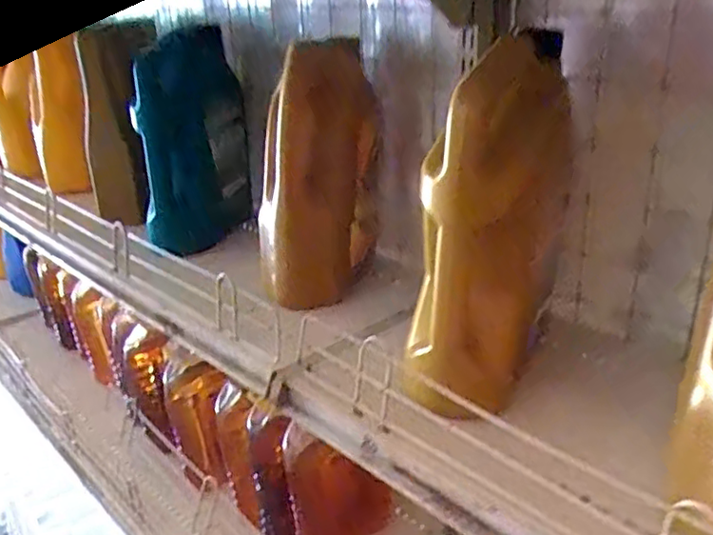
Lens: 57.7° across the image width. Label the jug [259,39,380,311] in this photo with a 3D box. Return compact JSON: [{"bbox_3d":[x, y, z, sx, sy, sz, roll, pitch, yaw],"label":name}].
[{"bbox_3d":[-0.044,-0.107,0.776,0.136,0.297,0.113,-1,23,0],"label":"jug"}]

